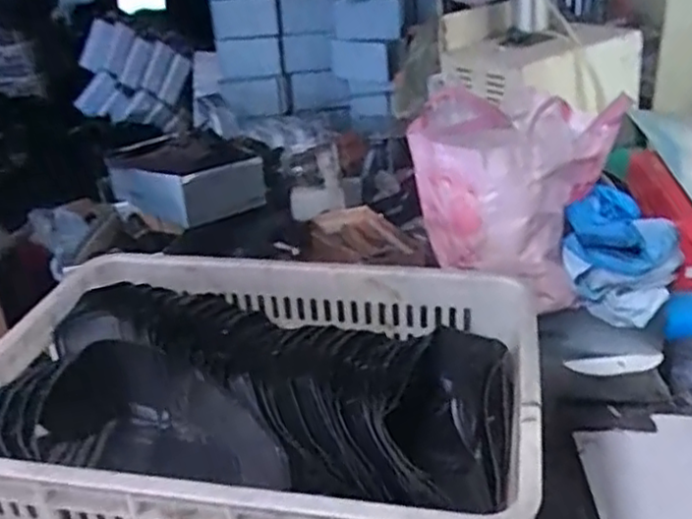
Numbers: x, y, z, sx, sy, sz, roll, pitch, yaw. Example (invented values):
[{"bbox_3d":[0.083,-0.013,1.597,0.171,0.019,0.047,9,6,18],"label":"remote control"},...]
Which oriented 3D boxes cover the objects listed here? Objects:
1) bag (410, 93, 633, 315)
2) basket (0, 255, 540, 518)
[{"bbox_3d":[0.249,-0.108,1.075,0.275,0.245,0.253,8,29,22],"label":"bag"},{"bbox_3d":[-0.078,0.211,0.736,0.499,0.297,0.343,2,27,11],"label":"basket"}]

